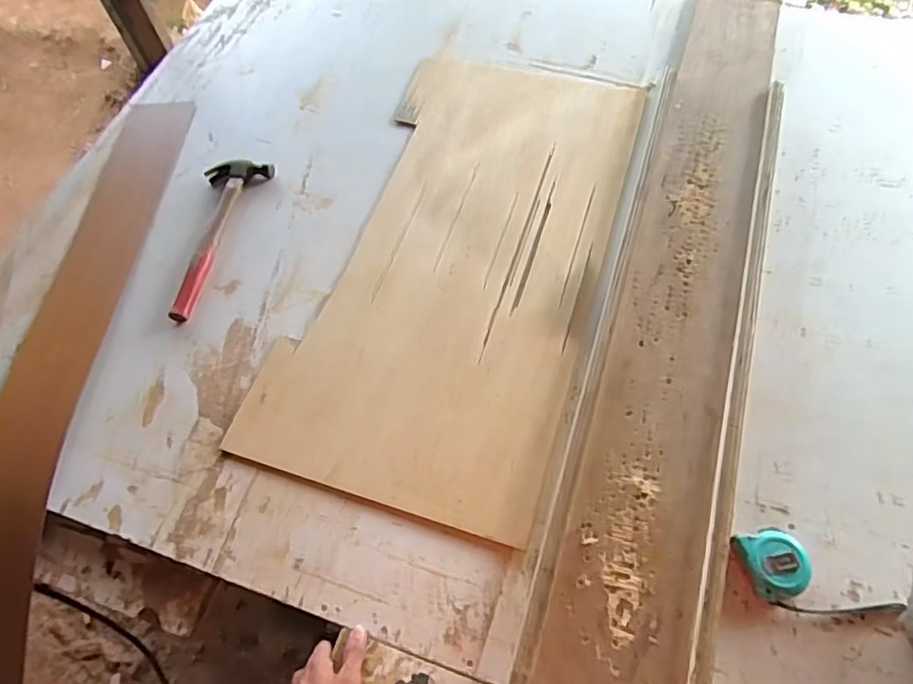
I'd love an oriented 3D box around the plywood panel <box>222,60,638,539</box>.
[{"bbox_3d":[0.016,-0.150,0.858,0.392,0.014,0.783,14,61,13],"label":"plywood panel"}]

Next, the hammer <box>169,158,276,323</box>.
[{"bbox_3d":[-0.391,-0.171,0.887,0.106,0.027,0.295,10,61,10],"label":"hammer"}]

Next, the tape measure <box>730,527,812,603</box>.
[{"bbox_3d":[0.332,0.230,0.600,0.068,0.030,0.066,-2,59,3],"label":"tape measure"}]

